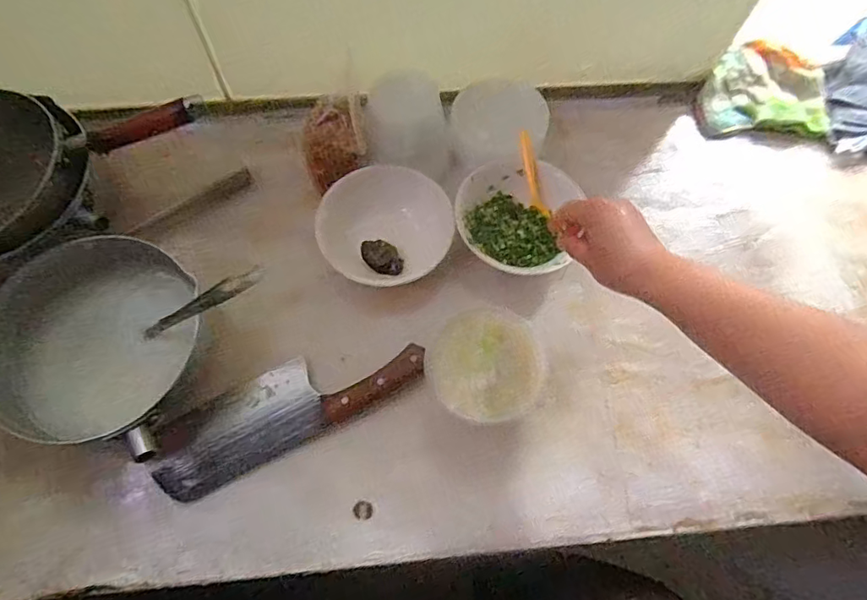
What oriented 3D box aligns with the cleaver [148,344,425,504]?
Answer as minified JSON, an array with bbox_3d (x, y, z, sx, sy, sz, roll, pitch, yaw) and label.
[{"bbox_3d":[-0.141,0.100,0.506,0.262,0.029,0.079,-25,71,-12],"label":"cleaver"}]

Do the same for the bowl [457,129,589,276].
[{"bbox_3d":[0.096,-0.094,0.580,0.138,0.053,0.144,1,68,-2],"label":"bowl"}]

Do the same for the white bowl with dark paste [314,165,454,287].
[{"bbox_3d":[-0.052,-0.075,0.568,0.144,0.052,0.130,-8,68,-6],"label":"white bowl with dark paste"}]

